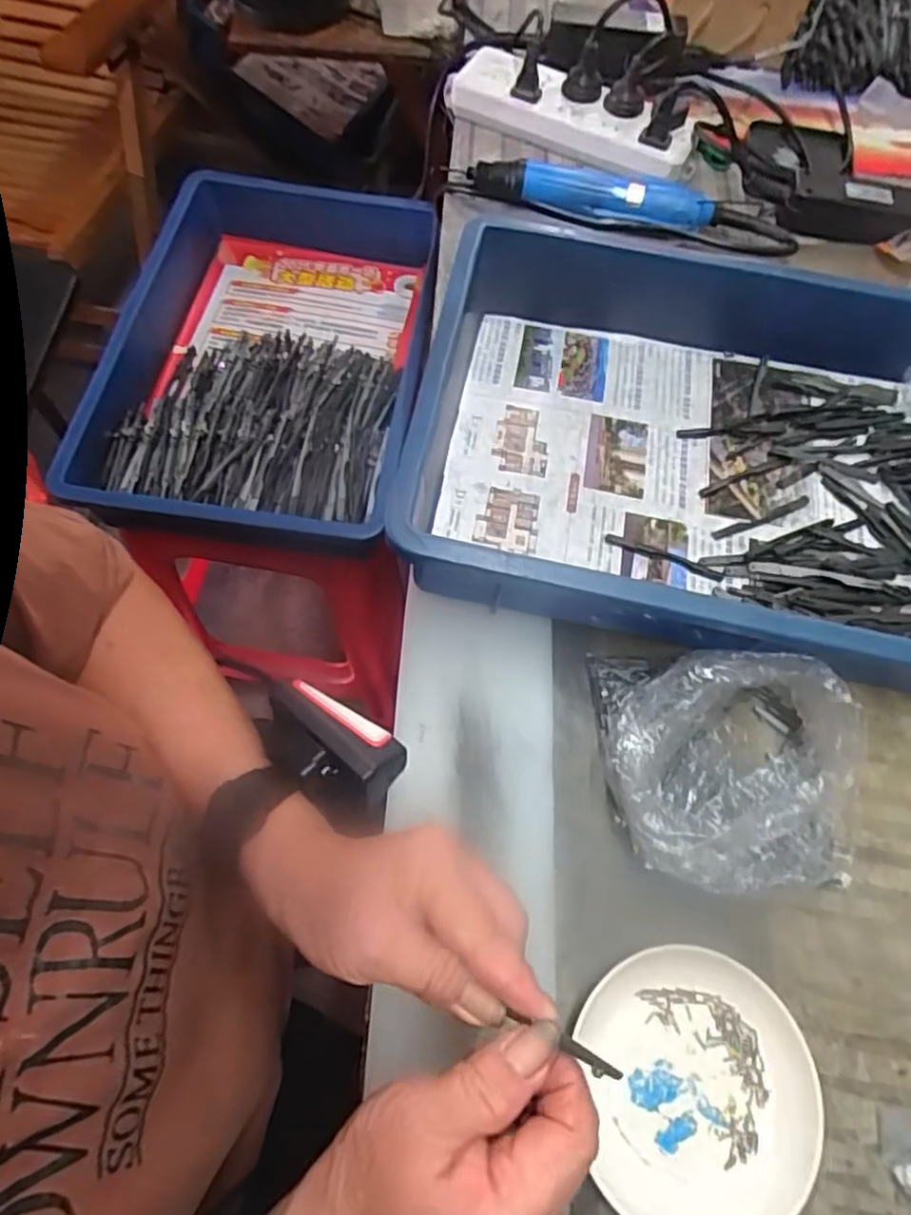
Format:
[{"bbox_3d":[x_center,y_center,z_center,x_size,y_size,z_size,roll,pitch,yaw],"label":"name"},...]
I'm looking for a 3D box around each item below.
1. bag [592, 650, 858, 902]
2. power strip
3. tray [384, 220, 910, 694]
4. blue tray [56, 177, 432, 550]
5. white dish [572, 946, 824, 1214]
[{"bbox_3d":[0.152,0.088,0.374,0.139,0.059,0.130,5,66,0],"label":"bag"},{"bbox_3d":[0.100,-0.454,0.616,0.235,0.025,0.071,29,68,10],"label":"power strip"},{"bbox_3d":[0.193,-0.100,0.439,0.430,0.082,0.298,8,66,1],"label":"tray"},{"bbox_3d":[-0.196,-0.255,0.680,0.307,0.078,0.438,6,66,0],"label":"blue tray"},{"bbox_3d":[0.119,0.232,0.325,0.109,0.016,0.115,1,66,-2],"label":"white dish"}]

